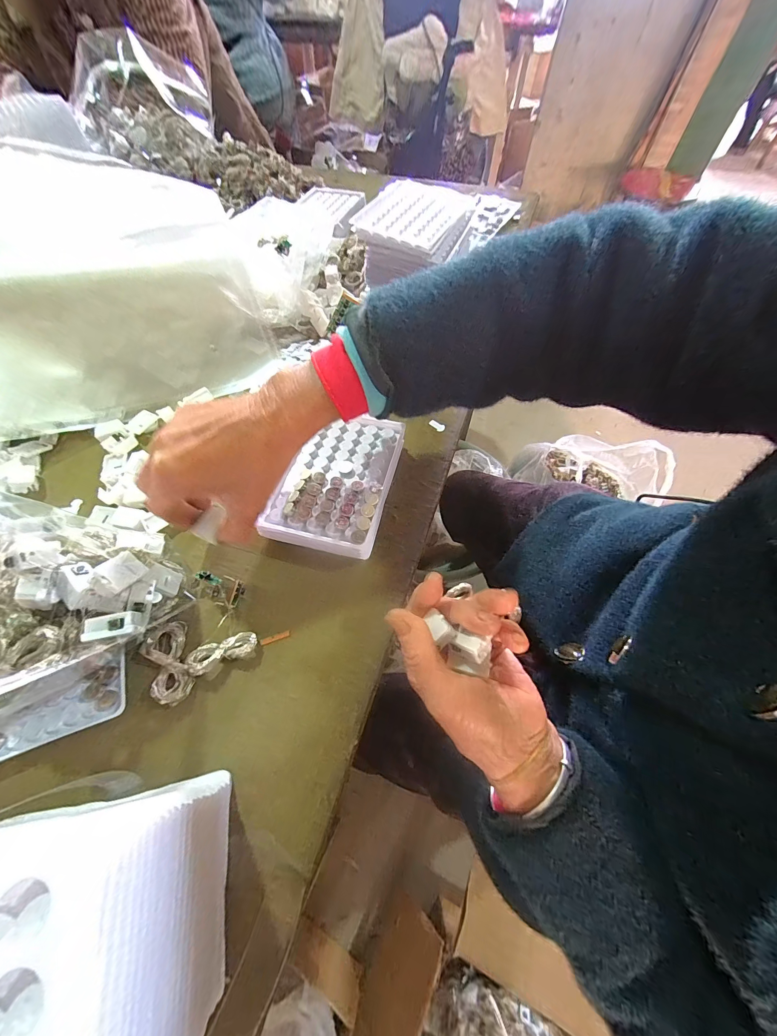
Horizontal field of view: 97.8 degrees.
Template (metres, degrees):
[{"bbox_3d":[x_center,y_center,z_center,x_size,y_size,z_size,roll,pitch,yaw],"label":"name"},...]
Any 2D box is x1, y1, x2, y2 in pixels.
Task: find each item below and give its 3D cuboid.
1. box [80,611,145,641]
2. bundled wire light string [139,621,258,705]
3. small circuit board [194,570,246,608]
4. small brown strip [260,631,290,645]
[{"bbox_3d":[-0.168,0.067,0.208,0.030,0.013,0.014,-5,62,-22],"label":"box"},{"bbox_3d":[-0.136,0.090,0.243,0.067,0.012,0.054,-34,67,-16],"label":"bundled wire light string"},{"bbox_3d":[-0.130,0.055,0.260,0.036,0.016,0.021,13,63,7],"label":"small circuit board"},{"bbox_3d":[-0.083,0.088,0.248,0.021,0.004,0.004,-16,63,-8],"label":"small brown strip"}]

